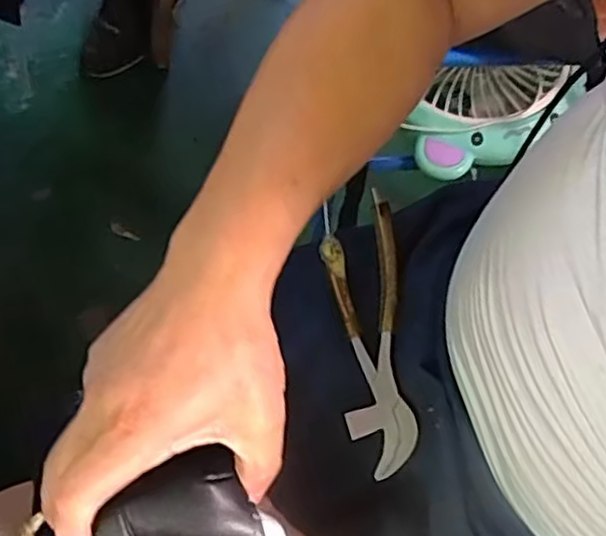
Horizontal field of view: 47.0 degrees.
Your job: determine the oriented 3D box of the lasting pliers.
[{"bbox_3d":[0.047,0.041,0.473,0.050,0.022,0.185,-7,67,-5],"label":"lasting pliers"}]

